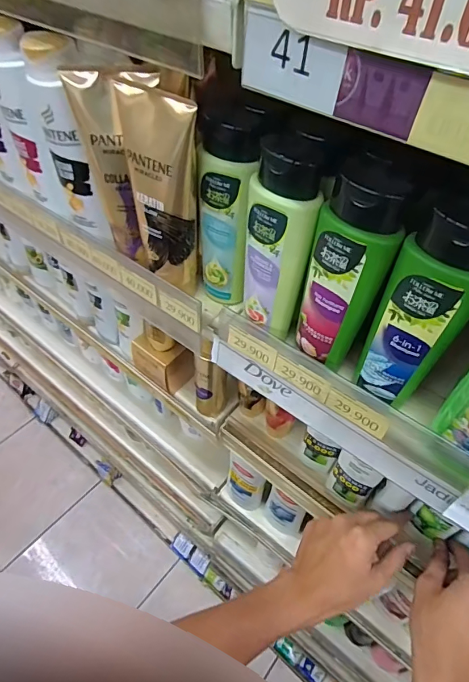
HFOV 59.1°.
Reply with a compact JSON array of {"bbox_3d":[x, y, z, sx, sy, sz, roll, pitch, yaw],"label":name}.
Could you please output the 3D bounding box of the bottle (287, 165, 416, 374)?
[{"bbox_3d":[0.078,-0.045,0.301,0.053,0.149,0.033,33,55,22],"label":"bottle"}]

